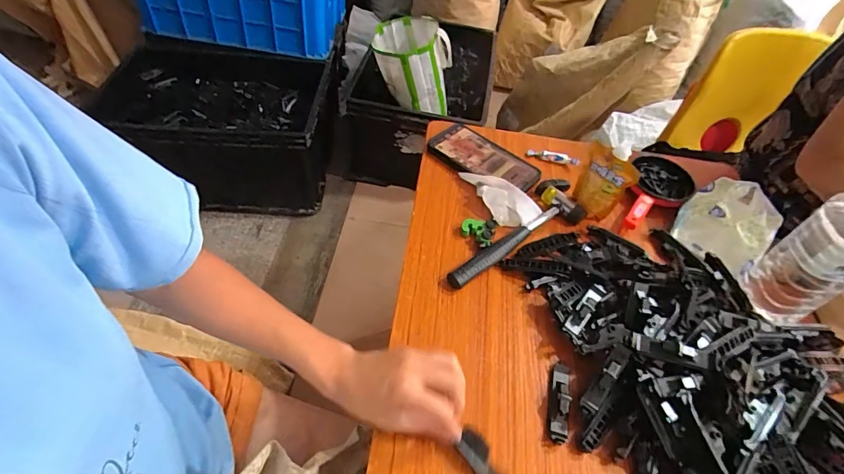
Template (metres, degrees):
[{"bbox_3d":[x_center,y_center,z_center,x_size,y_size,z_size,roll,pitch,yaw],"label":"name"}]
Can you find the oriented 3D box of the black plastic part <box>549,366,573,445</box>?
[{"bbox_3d":[0.133,0.157,0.411,0.018,0.016,0.077,14,50,4],"label":"black plastic part"}]

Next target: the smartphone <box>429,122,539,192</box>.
[{"bbox_3d":[0.087,-0.116,0.624,0.165,0.008,0.076,35,55,20],"label":"smartphone"}]

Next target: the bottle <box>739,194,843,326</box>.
[{"bbox_3d":[0.407,0.018,0.430,0.070,0.188,0.069,-23,57,-24],"label":"bottle"}]

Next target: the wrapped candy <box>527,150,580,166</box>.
[{"bbox_3d":[0.198,-0.122,0.649,0.077,0.014,0.011,15,50,5],"label":"wrapped candy"}]

